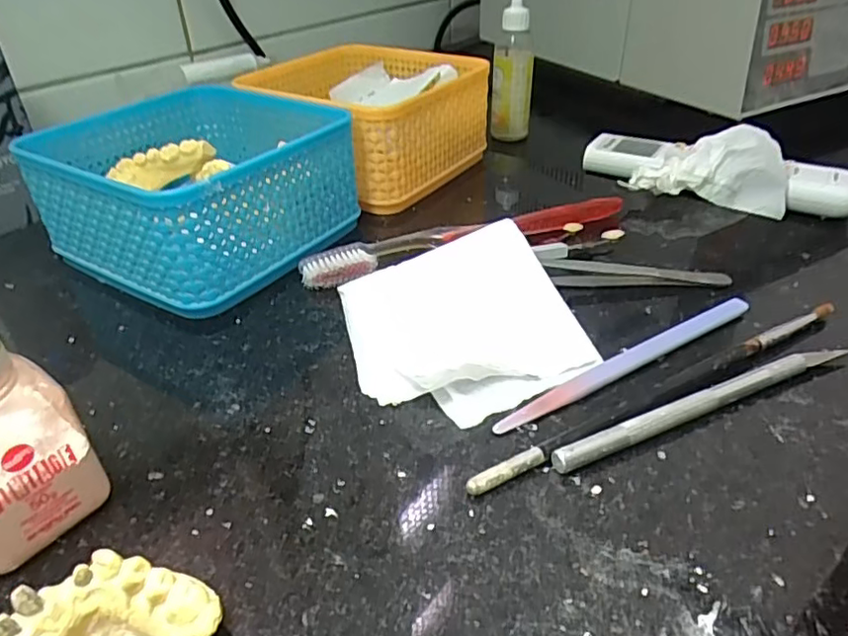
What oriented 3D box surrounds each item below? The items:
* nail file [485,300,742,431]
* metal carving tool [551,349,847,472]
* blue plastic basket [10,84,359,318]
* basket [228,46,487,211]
[{"bbox_3d":[0.085,0.016,0.249,0.137,0.004,0.011,-20,40,-25],"label":"nail file"},{"bbox_3d":[0.106,0.030,0.227,0.136,0.007,0.008,-16,38,-20],"label":"metal carving tool"},{"bbox_3d":[-0.119,-0.071,0.330,0.127,0.065,0.128,20,40,26],"label":"blue plastic basket"},{"bbox_3d":[-0.038,-0.135,0.415,0.131,0.063,0.131,22,41,29],"label":"basket"}]

